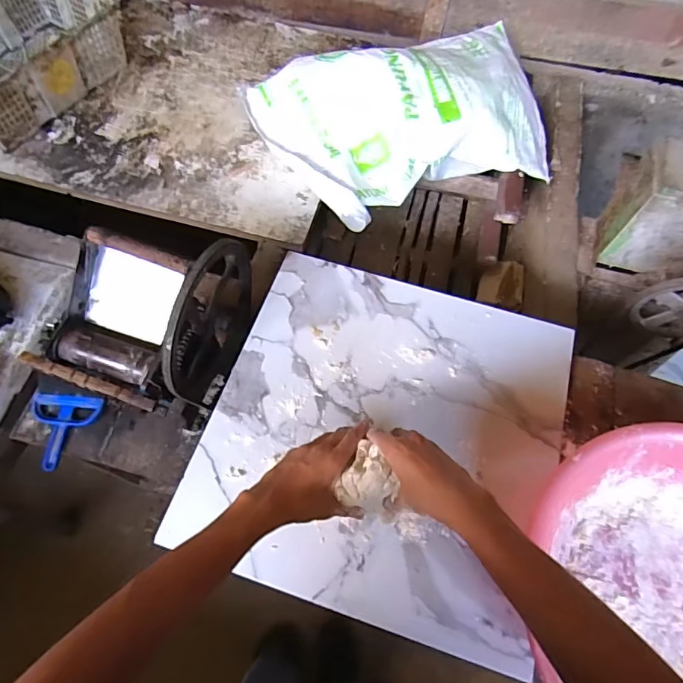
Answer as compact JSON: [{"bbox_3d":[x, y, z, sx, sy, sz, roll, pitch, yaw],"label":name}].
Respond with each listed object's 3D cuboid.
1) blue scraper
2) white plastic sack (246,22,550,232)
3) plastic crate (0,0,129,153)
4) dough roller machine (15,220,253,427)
[{"bbox_3d":[-0.540,0.169,0.901,0.133,0.023,0.143,9,64,3],"label":"blue scraper"},{"bbox_3d":[0.157,-0.539,1.152,0.664,0.204,0.409,-18,65,-10],"label":"white plastic sack"},{"bbox_3d":[-0.862,-0.758,1.253,0.375,0.169,0.479,32,67,14],"label":"plastic crate"},{"bbox_3d":[-0.312,-0.024,0.819,0.230,0.351,0.288,19,65,8],"label":"dough roller machine"}]

